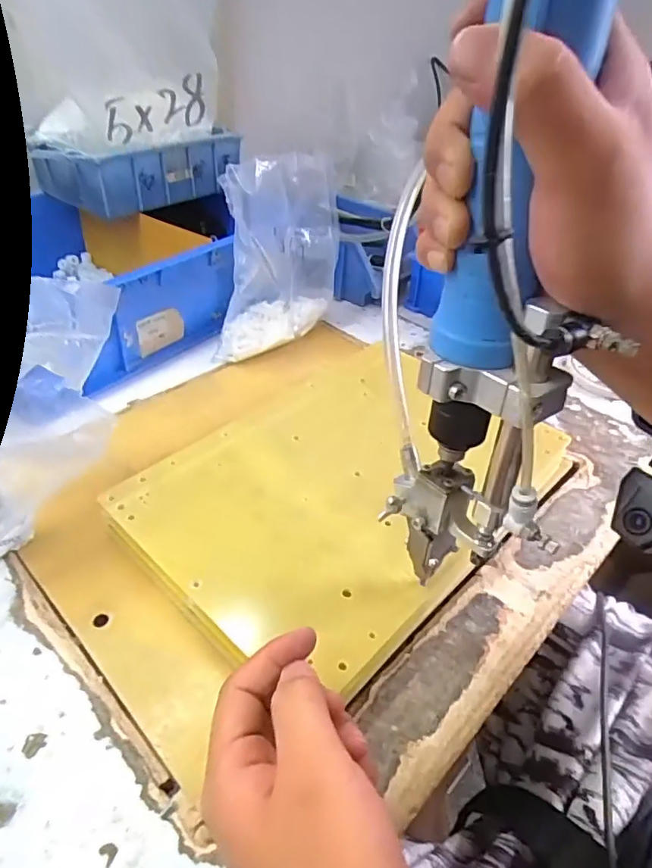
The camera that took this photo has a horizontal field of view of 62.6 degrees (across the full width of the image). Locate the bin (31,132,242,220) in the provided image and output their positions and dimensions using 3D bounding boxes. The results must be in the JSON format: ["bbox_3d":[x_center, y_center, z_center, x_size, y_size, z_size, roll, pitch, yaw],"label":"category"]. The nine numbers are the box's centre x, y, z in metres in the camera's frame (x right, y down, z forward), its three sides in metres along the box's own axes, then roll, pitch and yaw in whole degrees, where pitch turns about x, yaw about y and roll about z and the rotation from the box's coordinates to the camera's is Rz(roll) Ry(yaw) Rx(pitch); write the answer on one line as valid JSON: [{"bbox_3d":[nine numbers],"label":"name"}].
[{"bbox_3d":[-0.201,-0.292,0.580,0.106,0.057,0.189,30,47,26],"label":"bin"}]

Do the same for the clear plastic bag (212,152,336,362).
[{"bbox_3d":[-0.047,-0.170,0.512,0.054,0.176,0.134,26,45,23],"label":"clear plastic bag"}]

